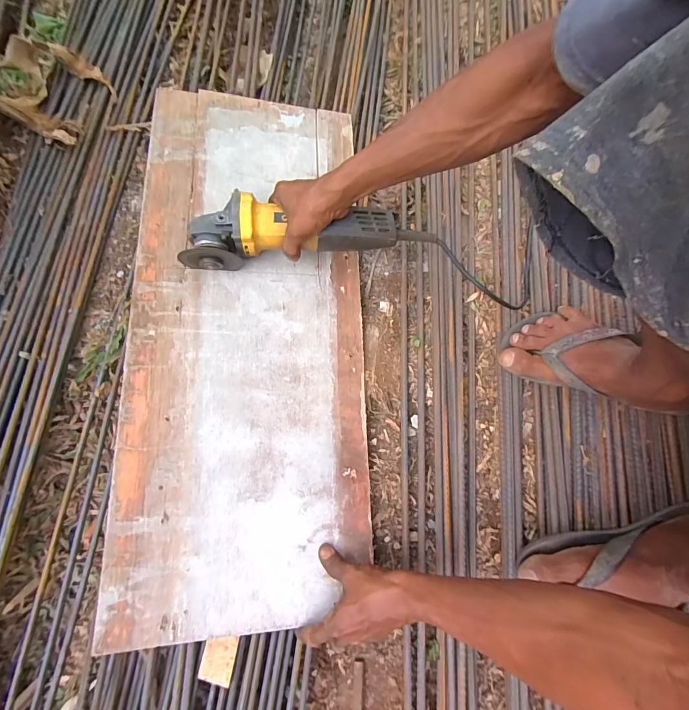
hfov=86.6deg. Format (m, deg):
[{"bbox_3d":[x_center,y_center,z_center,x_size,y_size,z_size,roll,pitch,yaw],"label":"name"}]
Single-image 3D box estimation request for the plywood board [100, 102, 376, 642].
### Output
[{"bbox_3d":[-0.121,-0.041,0.492,0.298,0.009,0.712,2,77,-13],"label":"plywood board"}]

